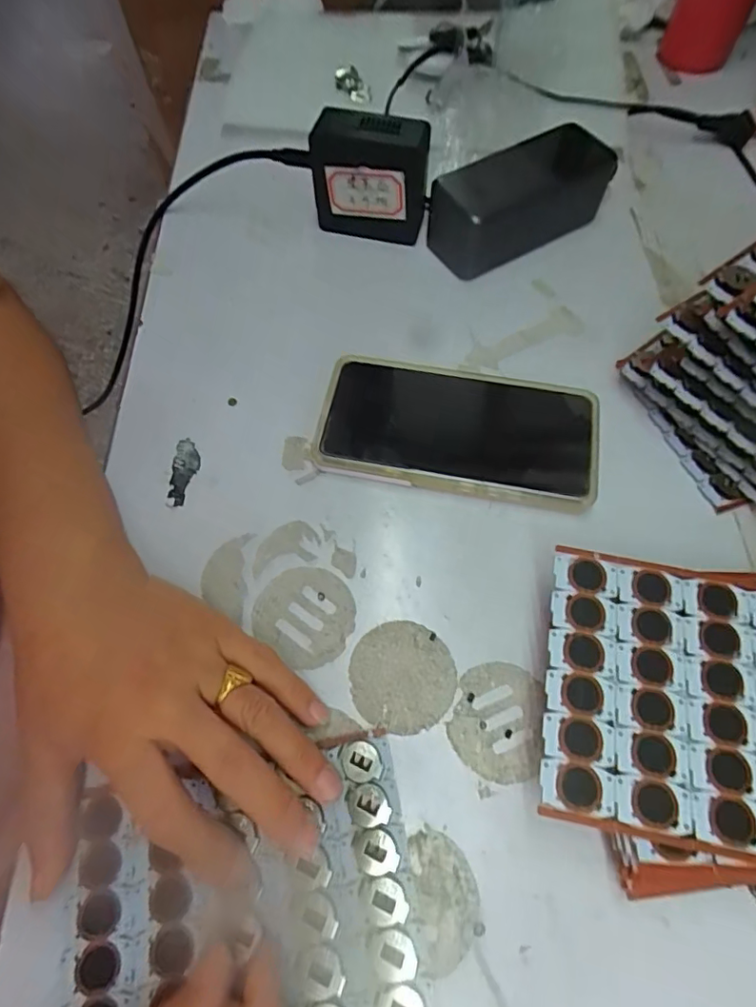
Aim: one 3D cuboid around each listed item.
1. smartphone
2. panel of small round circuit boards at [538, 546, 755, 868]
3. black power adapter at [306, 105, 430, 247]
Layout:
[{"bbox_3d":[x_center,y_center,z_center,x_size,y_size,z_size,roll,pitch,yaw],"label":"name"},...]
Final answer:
[{"bbox_3d":[0.049,-0.045,0.328,0.164,0.013,0.082,9,64,5],"label":"smartphone"},{"bbox_3d":[0.149,0.087,0.231,0.148,0.004,0.114,11,65,6],"label":"panel of small round circuit boards"},{"bbox_3d":[-0.005,-0.228,0.383,0.079,0.080,0.031,12,65,7],"label":"black power adapter"}]

